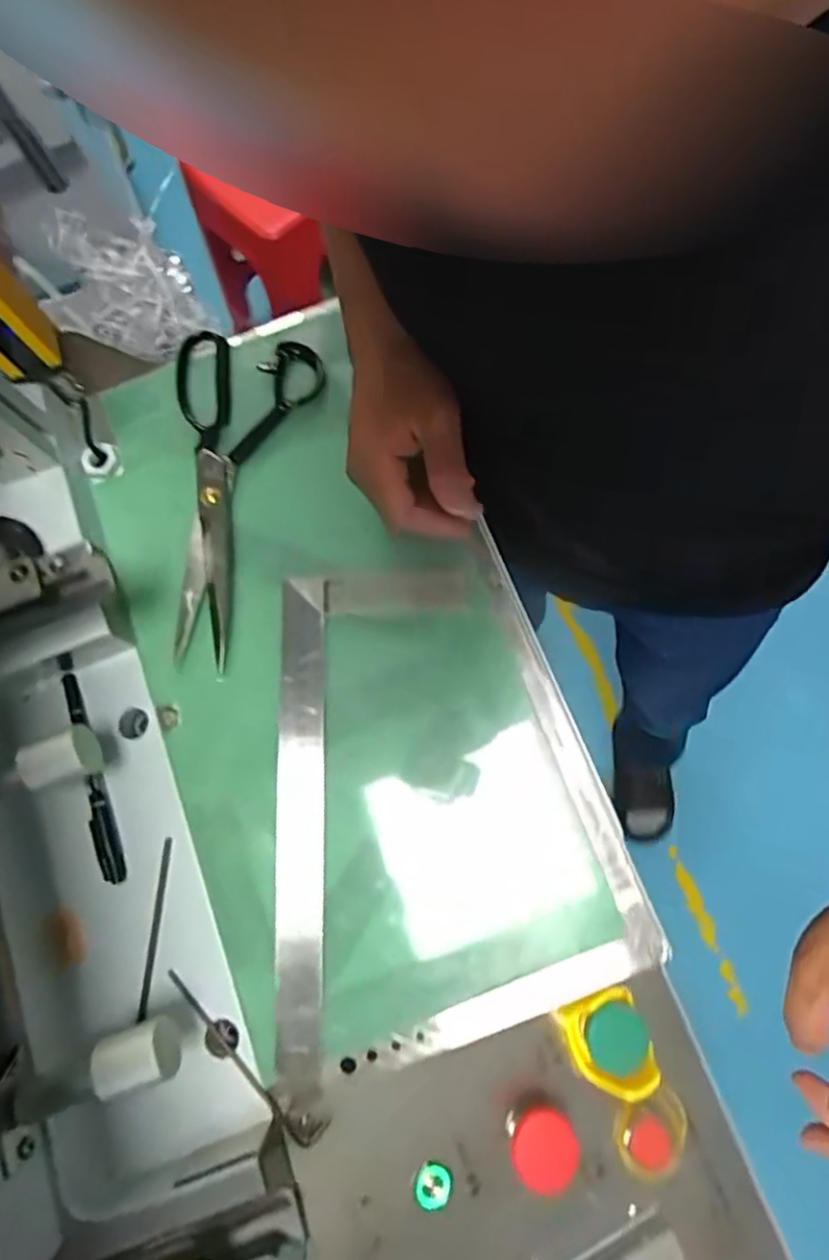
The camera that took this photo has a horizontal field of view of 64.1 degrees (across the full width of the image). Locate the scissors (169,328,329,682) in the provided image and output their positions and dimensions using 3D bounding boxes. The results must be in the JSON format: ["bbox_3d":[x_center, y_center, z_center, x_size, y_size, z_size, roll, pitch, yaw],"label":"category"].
[{"bbox_3d":[-0.136,-0.095,0.467,0.103,0.015,0.241,8,76,6],"label":"scissors"}]

